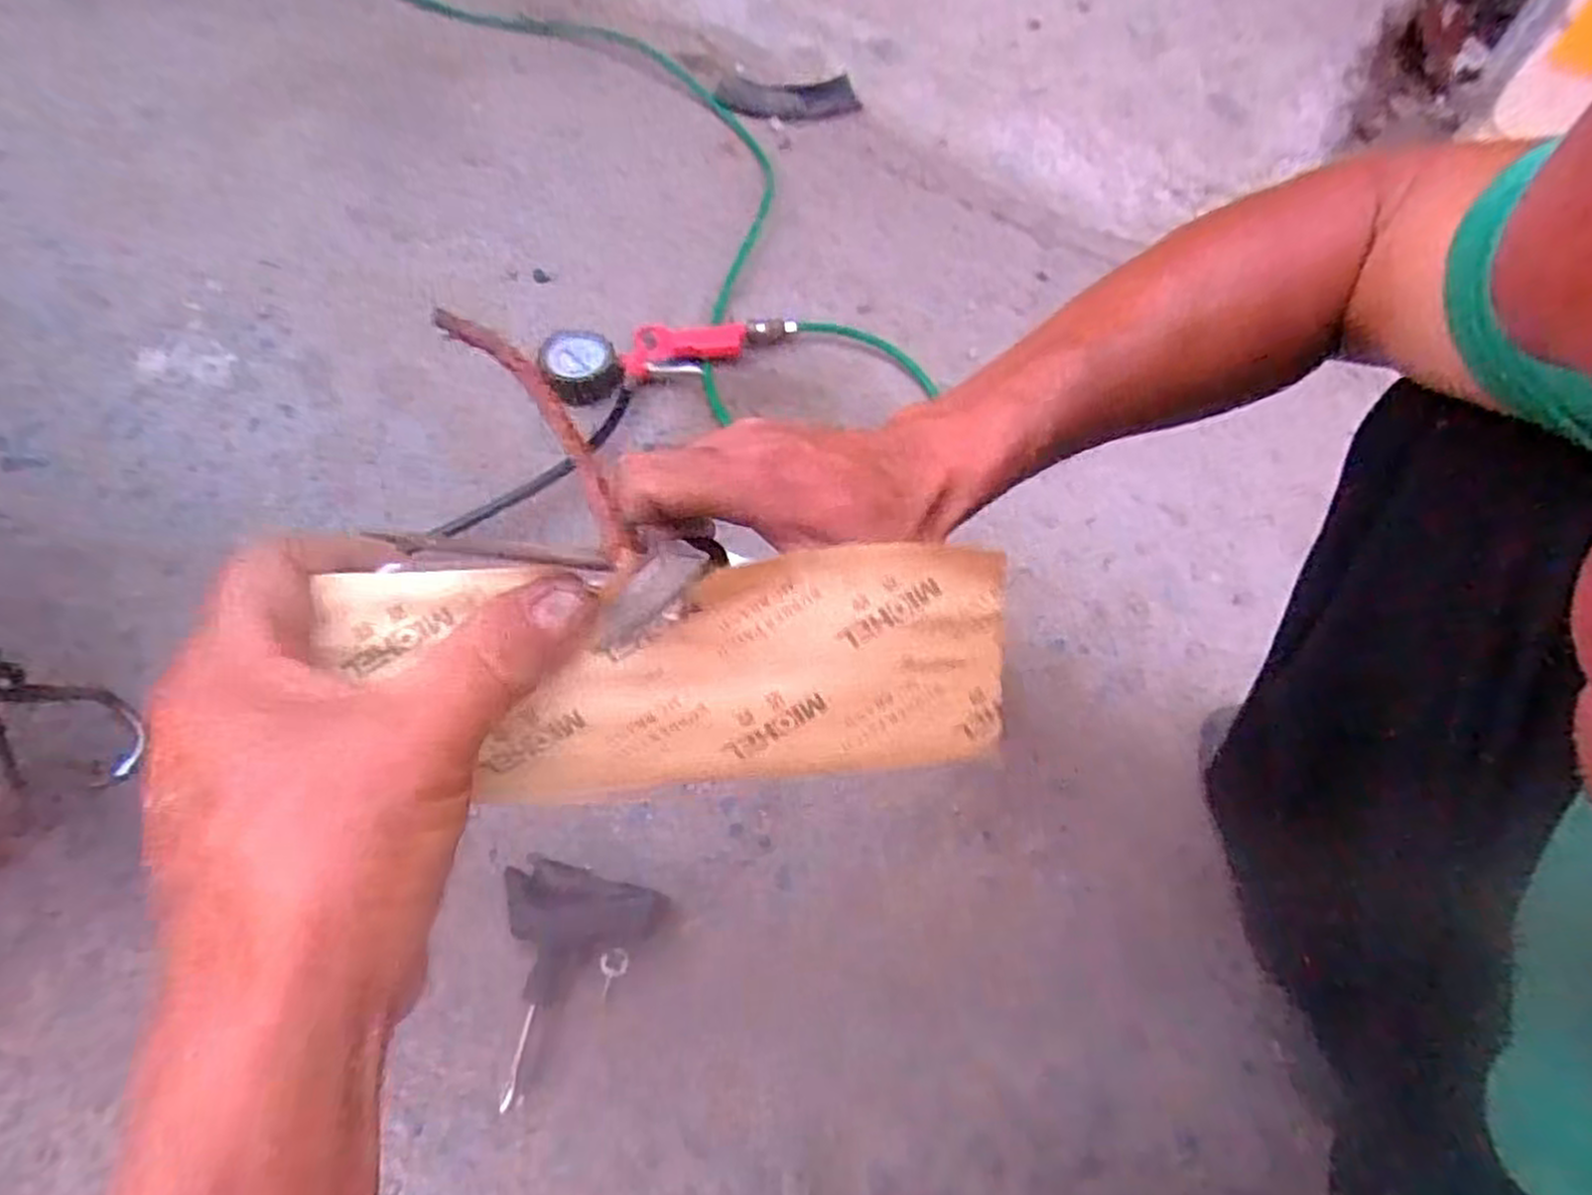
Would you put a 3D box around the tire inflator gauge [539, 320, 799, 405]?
[{"bbox_3d":[-0.121,-0.246,0.772,0.244,0.034,0.067,-19,66,-13],"label":"tire inflator gauge"}]

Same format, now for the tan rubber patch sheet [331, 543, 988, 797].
[{"bbox_3d":[-0.032,0.022,0.229,0.186,0.008,0.067,-3,99,-4],"label":"tan rubber patch sheet"}]

